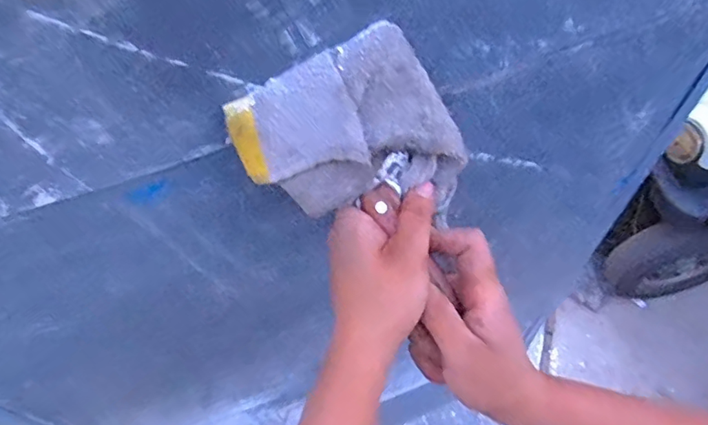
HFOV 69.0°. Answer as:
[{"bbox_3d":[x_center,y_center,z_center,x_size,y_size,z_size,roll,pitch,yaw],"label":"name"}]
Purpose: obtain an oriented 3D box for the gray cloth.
[{"bbox_3d":[-0.001,-0.042,0.336,0.131,0.025,0.125,-27,101,4],"label":"gray cloth"}]

